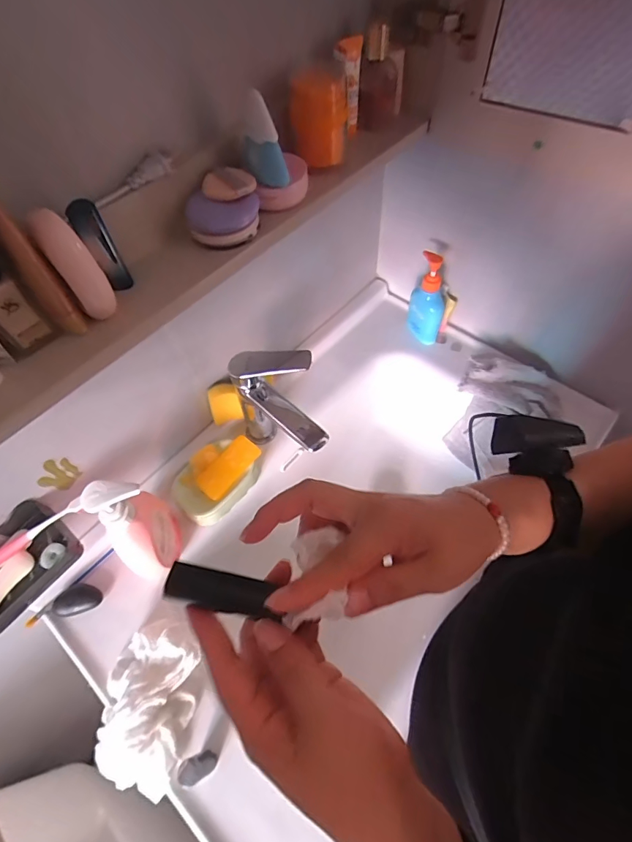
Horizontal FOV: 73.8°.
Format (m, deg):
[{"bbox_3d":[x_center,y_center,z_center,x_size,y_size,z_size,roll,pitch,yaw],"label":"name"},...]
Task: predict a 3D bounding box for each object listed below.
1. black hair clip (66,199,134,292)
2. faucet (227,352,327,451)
[{"bbox_3d":[-0.188,-0.153,0.369,0.024,0.075,0.022,-28,60,-13],"label":"black hair clip"},{"bbox_3d":[-0.033,-0.009,0.625,0.162,0.197,0.090,36,67,23],"label":"faucet"}]

